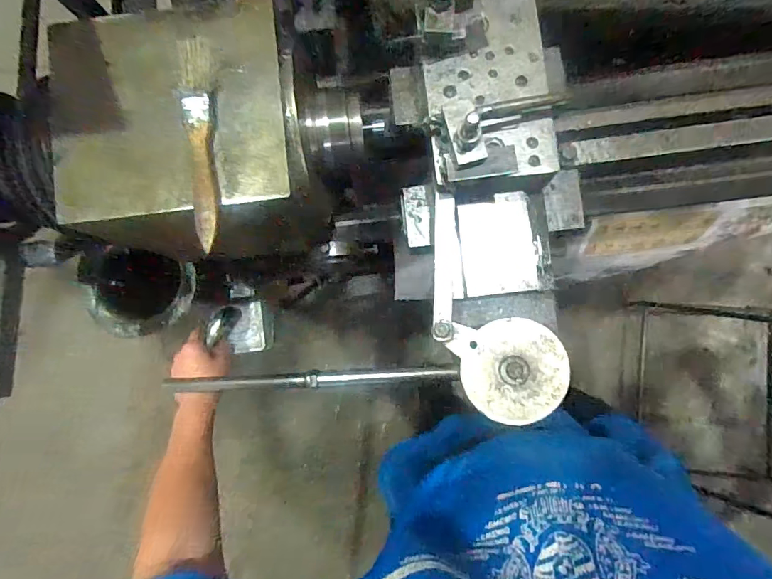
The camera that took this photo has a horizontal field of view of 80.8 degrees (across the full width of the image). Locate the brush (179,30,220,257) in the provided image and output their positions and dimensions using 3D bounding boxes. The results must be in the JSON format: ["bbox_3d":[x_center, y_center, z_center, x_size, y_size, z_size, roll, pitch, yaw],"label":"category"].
[{"bbox_3d":[-0.133,-0.106,0.327,0.026,0.009,0.152,-4,85,1],"label":"brush"}]

